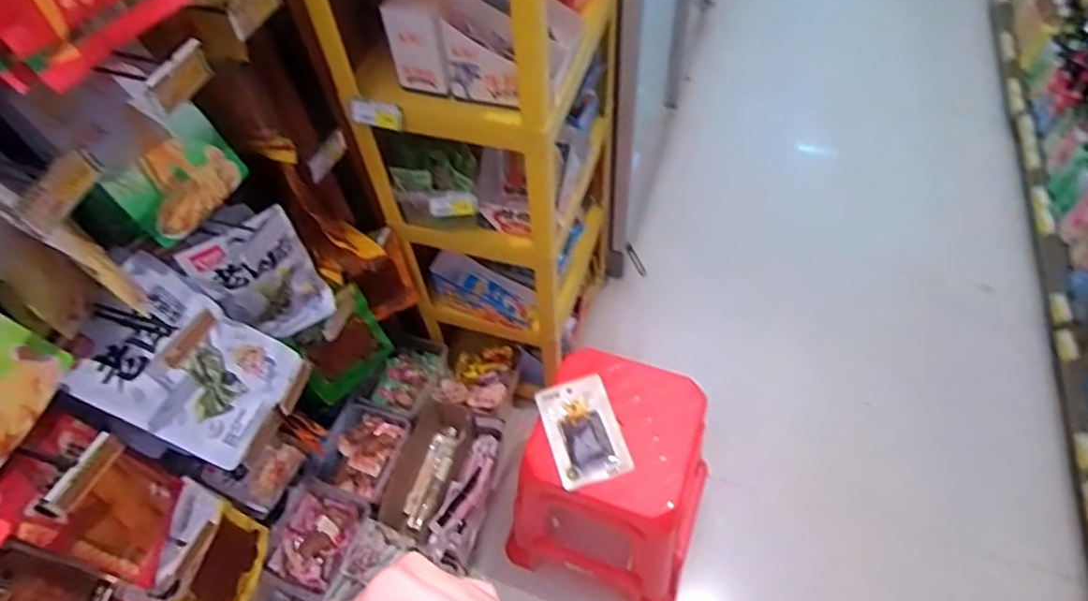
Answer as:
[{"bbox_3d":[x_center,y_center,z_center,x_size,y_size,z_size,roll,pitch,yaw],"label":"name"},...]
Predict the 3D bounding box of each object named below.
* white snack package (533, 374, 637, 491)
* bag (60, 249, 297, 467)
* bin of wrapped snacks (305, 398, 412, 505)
[{"bbox_3d":[0.070,0.235,1.118,0.132,0.016,0.192,-18,57,-3],"label":"white snack package"},{"bbox_3d":[-0.514,0.095,0.893,0.032,0.281,0.201,-14,45,42],"label":"bag"},{"bbox_3d":[-0.404,0.340,1.388,0.171,0.071,0.201,16,57,14],"label":"bin of wrapped snacks"}]

